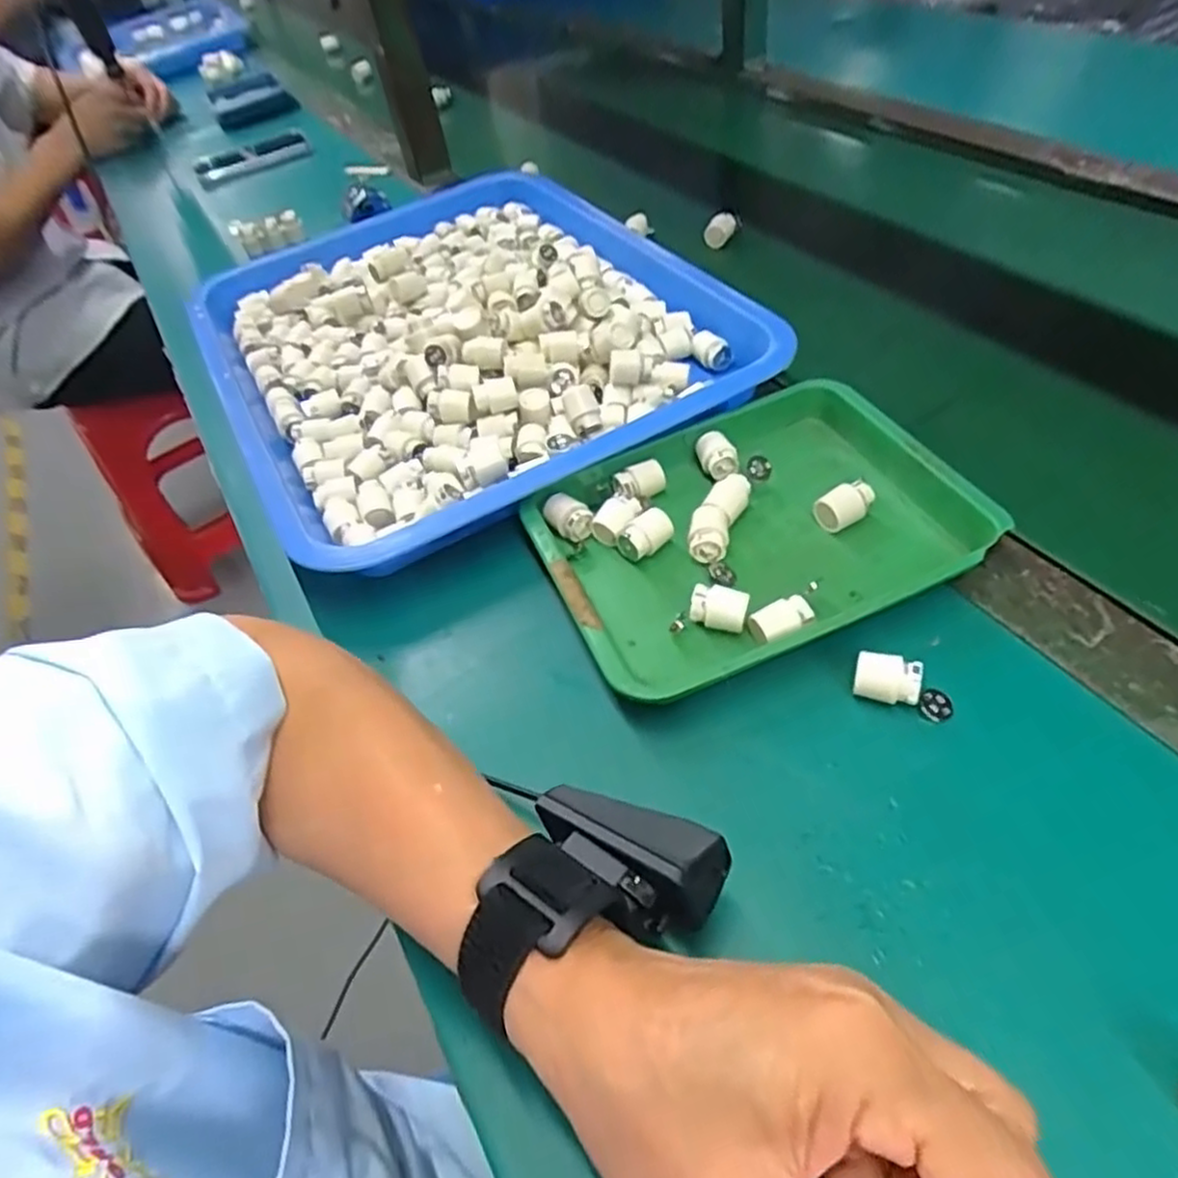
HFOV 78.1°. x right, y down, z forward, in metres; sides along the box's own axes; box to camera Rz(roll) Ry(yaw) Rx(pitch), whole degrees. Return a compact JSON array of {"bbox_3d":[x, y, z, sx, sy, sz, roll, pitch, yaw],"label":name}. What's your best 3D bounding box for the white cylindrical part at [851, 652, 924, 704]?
[{"bbox_3d":[0.133,0.040,0.325,0.029,0.018,0.014,13,52,19],"label":"white cylindrical part"}]

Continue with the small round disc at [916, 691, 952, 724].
[{"bbox_3d":[0.156,0.052,0.325,0.014,0.005,0.016,31,60,30],"label":"small round disc"}]

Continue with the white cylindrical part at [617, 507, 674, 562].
[{"bbox_3d":[0.031,-0.028,0.401,0.030,0.020,0.019,-37,54,-22],"label":"white cylindrical part"}]

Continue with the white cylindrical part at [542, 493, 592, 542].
[{"bbox_3d":[-0.012,-0.040,0.419,0.029,0.019,0.016,32,54,27],"label":"white cylindrical part"}]

